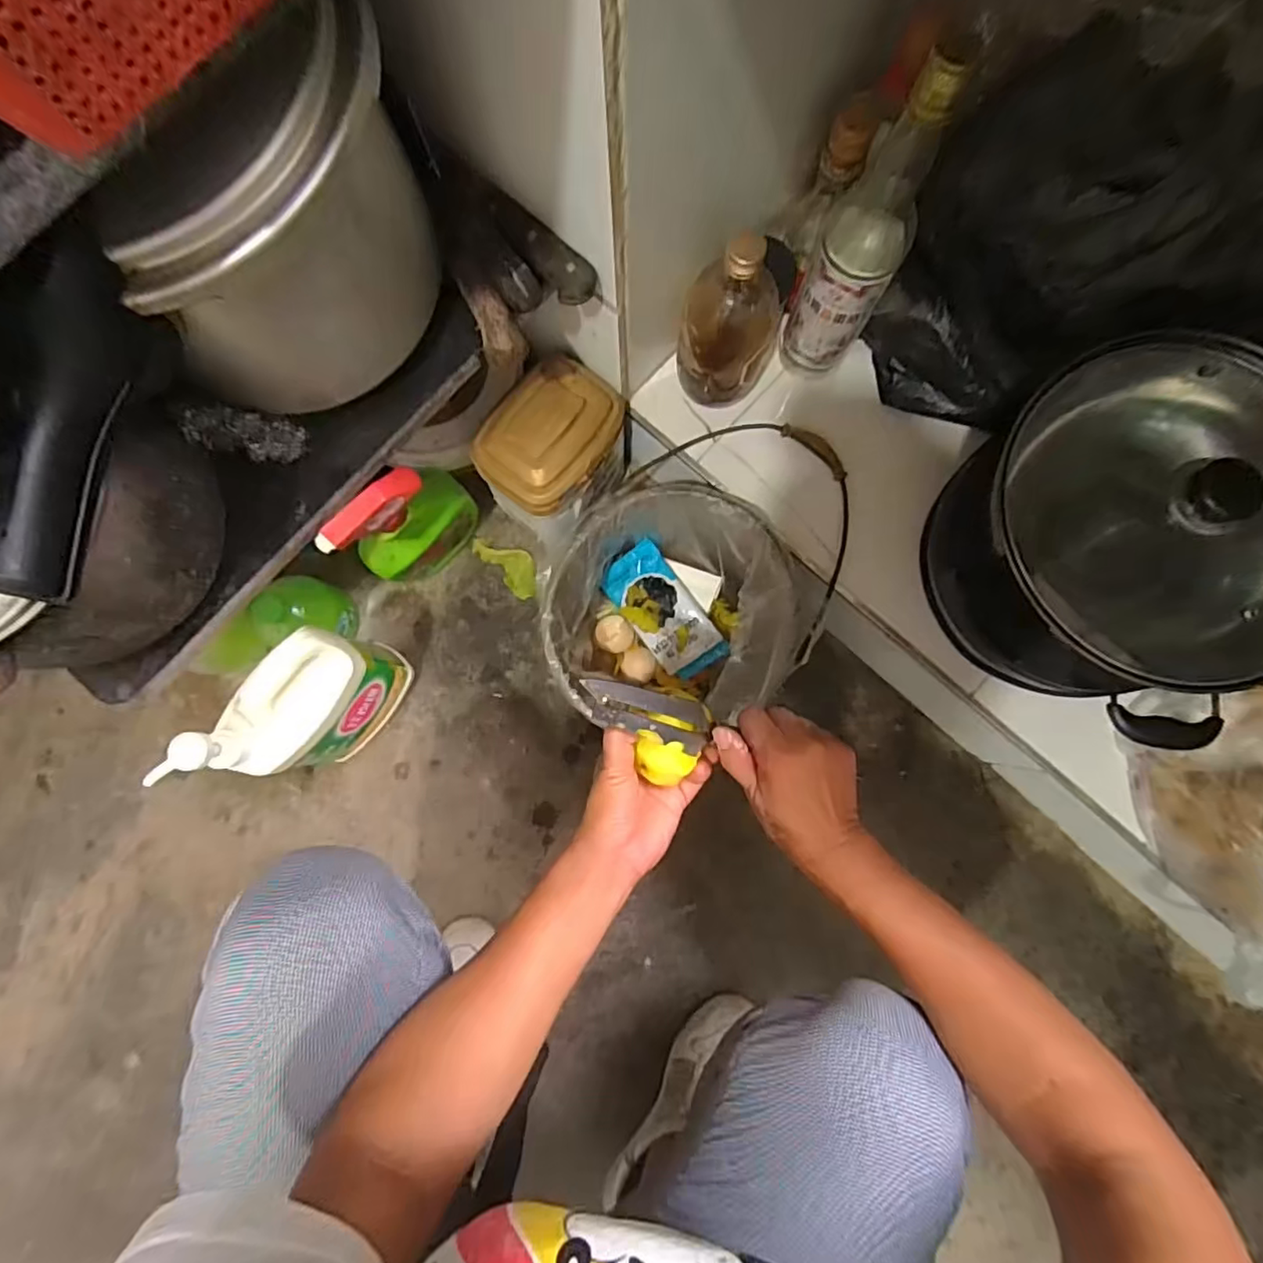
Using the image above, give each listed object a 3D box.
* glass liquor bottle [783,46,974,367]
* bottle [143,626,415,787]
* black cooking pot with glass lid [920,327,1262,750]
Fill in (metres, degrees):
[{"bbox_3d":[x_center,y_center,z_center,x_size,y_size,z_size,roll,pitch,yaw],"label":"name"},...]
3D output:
[{"bbox_3d":[0.183,-0.303,0.476,0.064,0.282,0.058,30,84,4],"label":"glass liquor bottle"},{"bbox_3d":[-0.305,0.075,0.585,0.145,0.247,0.067,-44,85,-5],"label":"bottle"},{"bbox_3d":[0.397,-0.076,0.493,0.237,0.193,0.260,0,83,0],"label":"black cooking pot with glass lid"}]

